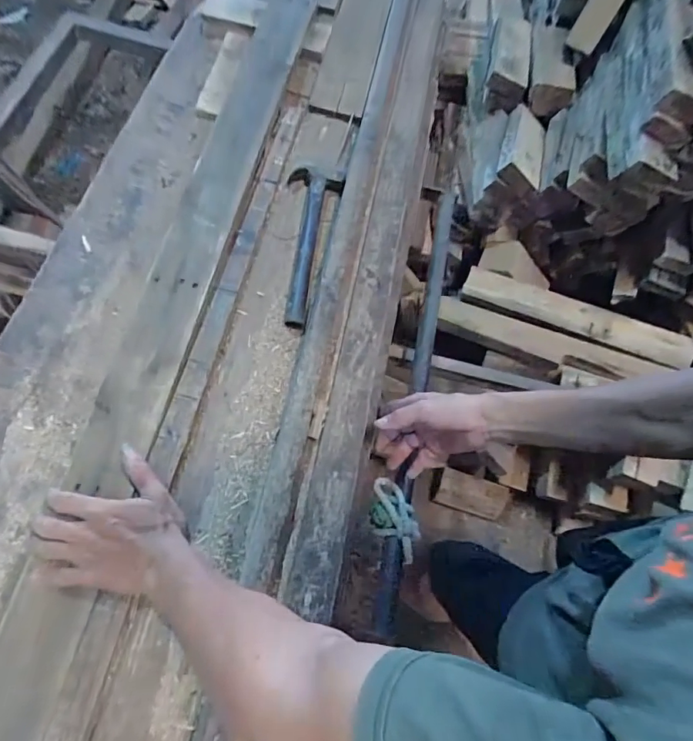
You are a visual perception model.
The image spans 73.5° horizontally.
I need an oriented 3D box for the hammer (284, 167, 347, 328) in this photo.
[{"bbox_3d":[-0.056,-0.179,0.654,0.075,0.026,0.261,6,67,0],"label":"hammer"}]

